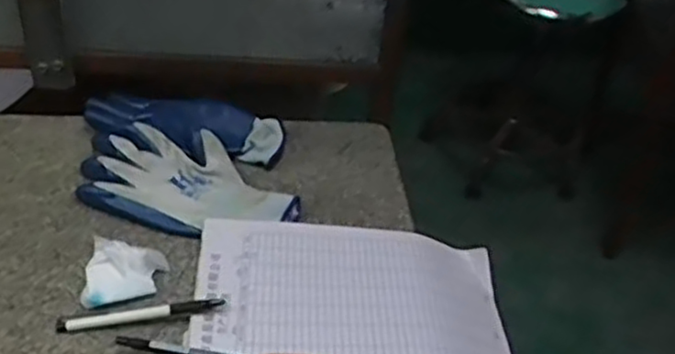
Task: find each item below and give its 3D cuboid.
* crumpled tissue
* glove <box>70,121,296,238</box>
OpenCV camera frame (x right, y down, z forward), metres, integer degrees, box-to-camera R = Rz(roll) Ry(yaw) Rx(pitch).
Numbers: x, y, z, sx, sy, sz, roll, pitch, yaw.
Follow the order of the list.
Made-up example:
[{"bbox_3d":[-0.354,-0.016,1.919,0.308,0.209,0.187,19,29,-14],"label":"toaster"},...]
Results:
[{"bbox_3d":[-0.183,0.083,0.615,0.063,0.028,0.059,3,40,-5],"label":"crumpled tissue"},{"bbox_3d":[-0.149,0.004,0.712,0.218,0.037,0.113,16,40,10],"label":"glove"}]

